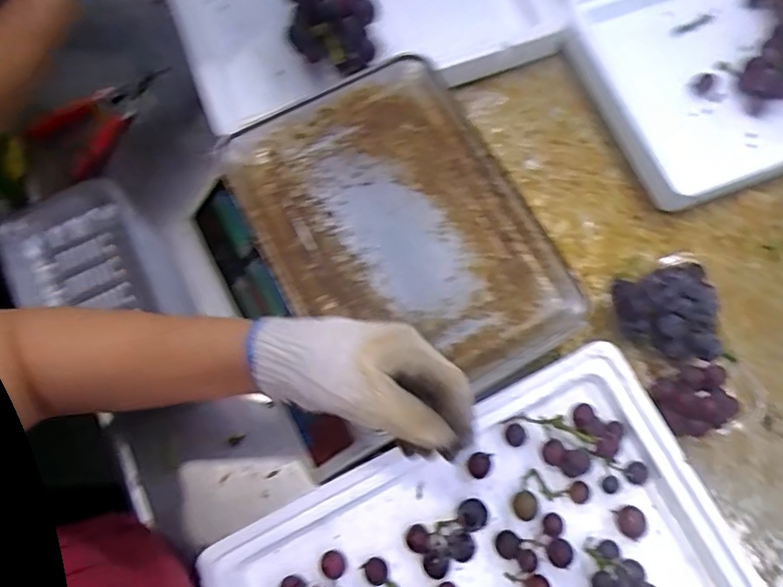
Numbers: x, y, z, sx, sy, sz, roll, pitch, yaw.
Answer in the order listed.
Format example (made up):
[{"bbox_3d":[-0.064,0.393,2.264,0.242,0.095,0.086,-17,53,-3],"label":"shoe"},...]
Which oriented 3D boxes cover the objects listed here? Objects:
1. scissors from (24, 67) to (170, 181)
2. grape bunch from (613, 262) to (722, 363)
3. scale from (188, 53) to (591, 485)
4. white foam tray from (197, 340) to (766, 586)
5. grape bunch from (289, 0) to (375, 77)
[{"bbox_3d":[-0.346,-0.226,0.690,0.083,0.022,0.173,40,77,11],"label":"scissors"},{"bbox_3d":[0.276,0.019,0.581,0.095,0.077,0.095,0,73,0],"label":"grape bunch"},{"bbox_3d":[-0.021,-0.037,0.563,0.292,0.100,0.327,-27,75,-8],"label":"scale"},{"bbox_3d":[0.087,0.271,0.512,0.437,0.045,0.293,-26,75,-8],"label":"white foam tray"},{"bbox_3d":[-0.072,-0.369,0.660,0.099,0.069,0.215,-3,73,-1],"label":"grape bunch"}]

